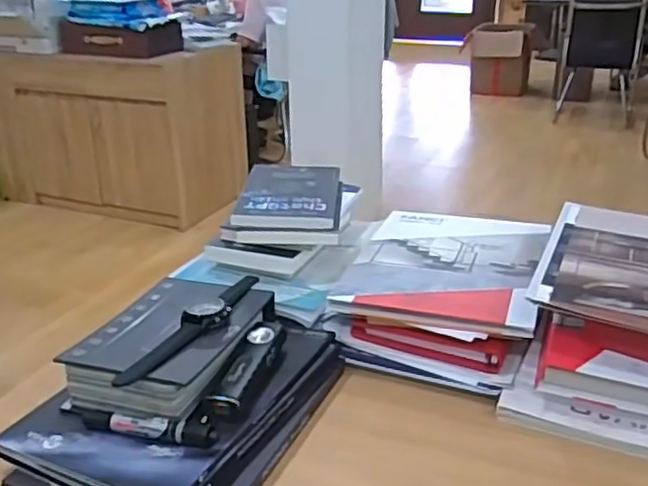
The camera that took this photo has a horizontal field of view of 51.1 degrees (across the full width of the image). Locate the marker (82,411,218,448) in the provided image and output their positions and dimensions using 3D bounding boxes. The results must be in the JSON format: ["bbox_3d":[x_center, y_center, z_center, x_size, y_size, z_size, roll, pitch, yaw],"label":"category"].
[{"bbox_3d":[-0.159,0.166,0.620,0.129,0.019,0.024,6,25,14],"label":"marker"}]

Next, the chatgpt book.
[{"bbox_3d":[-0.046,-0.071,0.950,0.129,0.022,0.215,0,25,3],"label":"chatgpt book"}]

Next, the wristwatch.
[{"bbox_3d":[-0.131,0.082,0.701,0.037,0.019,0.234,12,28,26],"label":"wristwatch"}]

